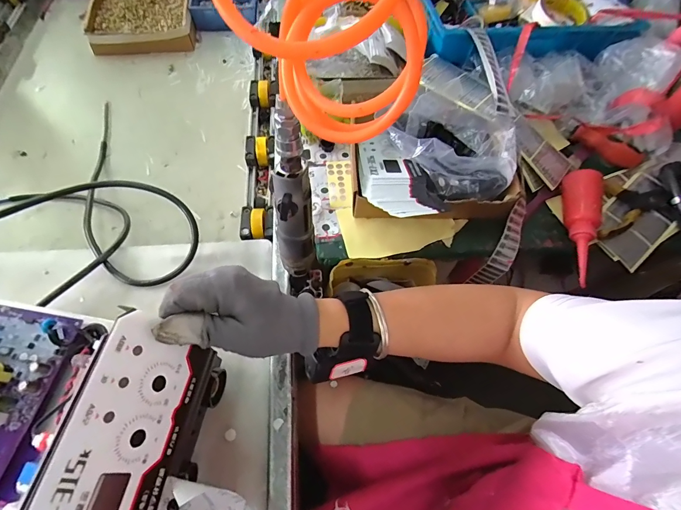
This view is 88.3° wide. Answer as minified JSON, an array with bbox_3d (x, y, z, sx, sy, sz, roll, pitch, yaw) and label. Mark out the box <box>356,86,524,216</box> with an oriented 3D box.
[{"bbox_3d":[0.123,-0.144,0.484,0.229,0.082,0.203,-12,65,-9],"label":"box"}]

